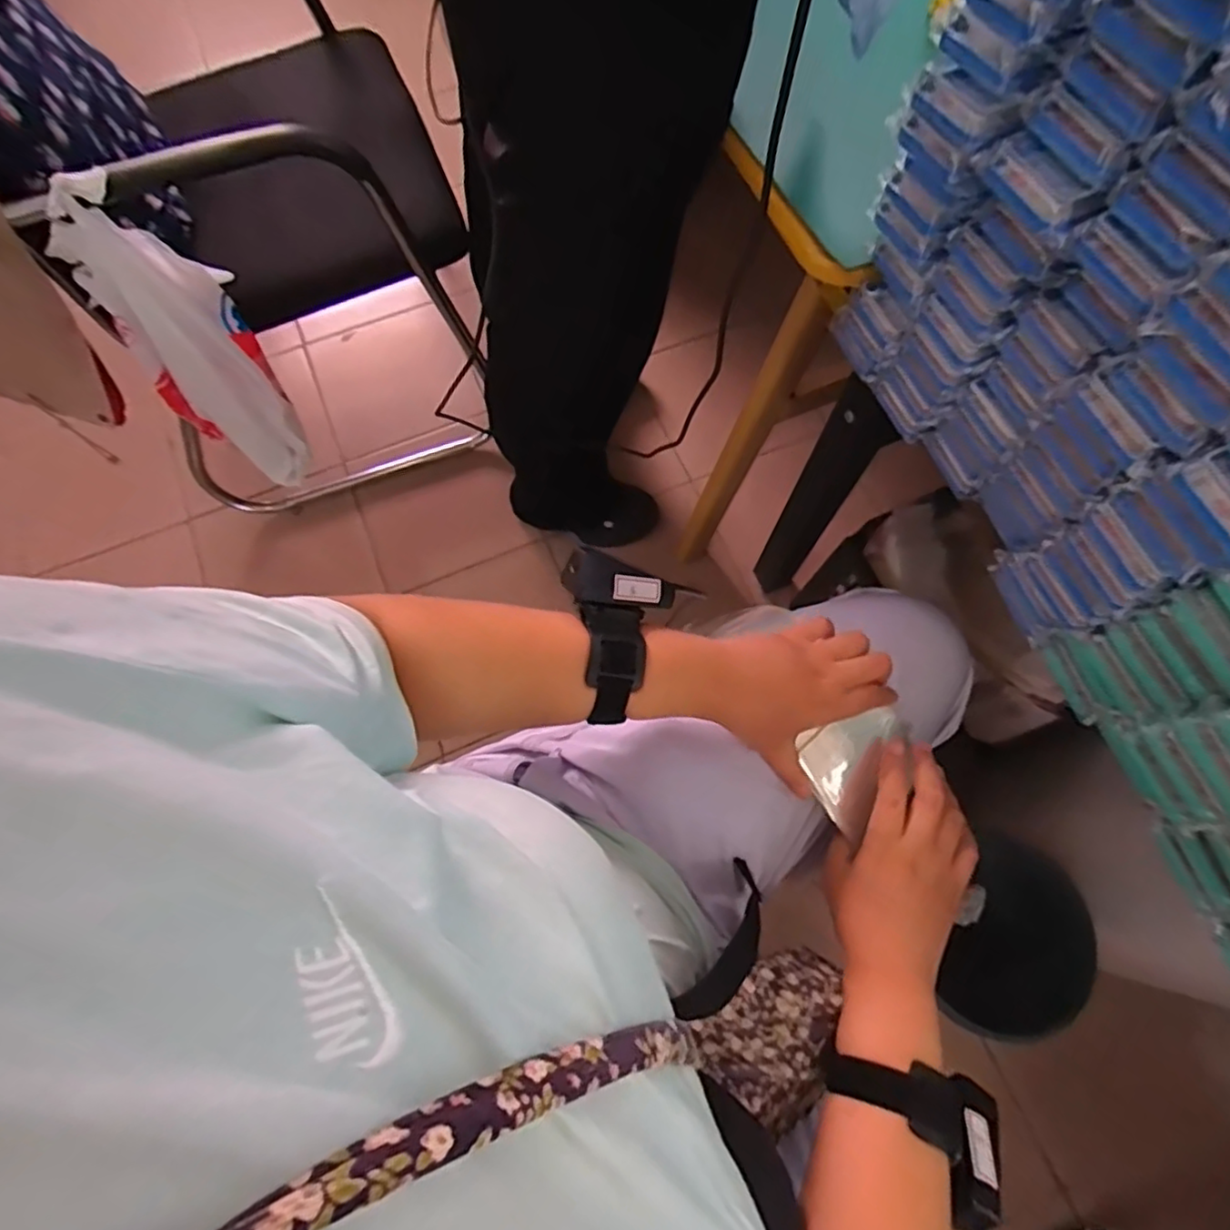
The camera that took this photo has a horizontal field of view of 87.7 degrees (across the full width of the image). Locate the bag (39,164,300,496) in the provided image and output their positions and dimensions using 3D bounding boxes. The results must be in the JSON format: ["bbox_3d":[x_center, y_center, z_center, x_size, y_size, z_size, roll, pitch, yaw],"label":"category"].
[{"bbox_3d":[-0.648,-0.420,0.992,0.185,0.453,0.164,-38,32,-11],"label":"bag"}]

